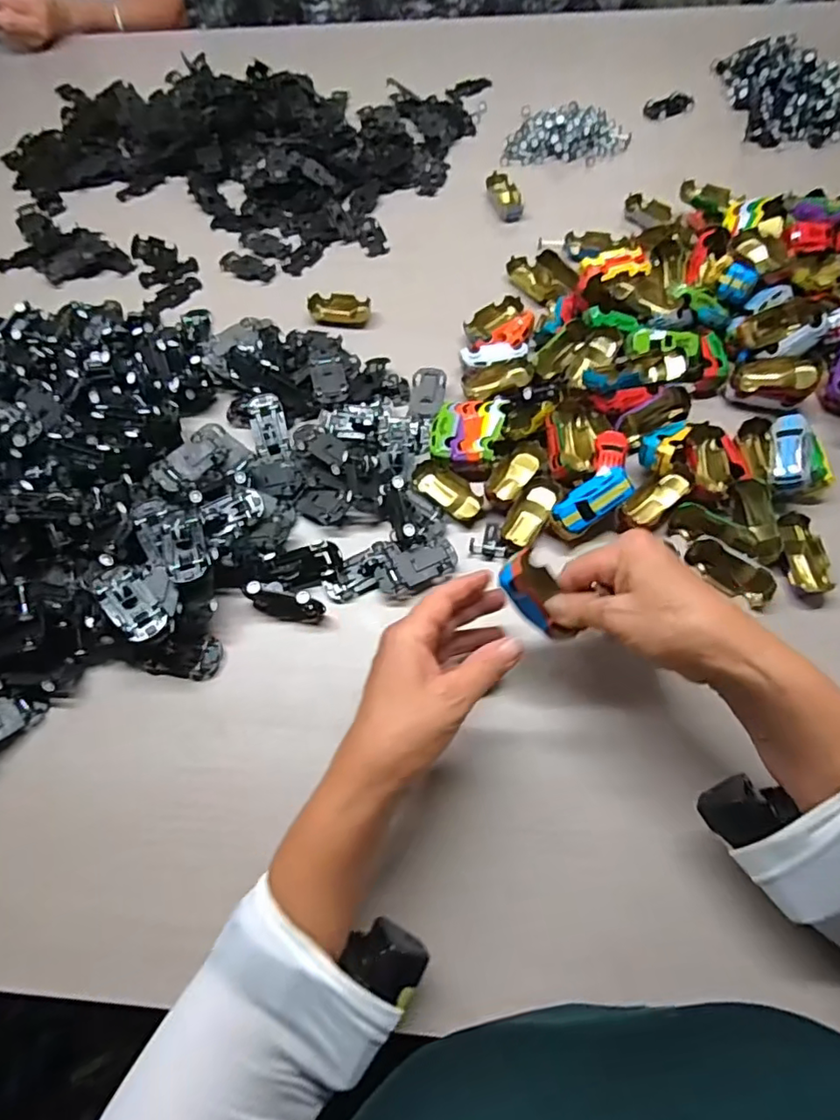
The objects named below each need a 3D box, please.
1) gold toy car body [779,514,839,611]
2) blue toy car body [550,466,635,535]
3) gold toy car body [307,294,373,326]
[{"bbox_3d":[0.298,-0.001,0.440,0.026,0.020,0.073,-3,63,2],"label":"gold toy car body"},{"bbox_3d":[0.135,-0.048,0.445,0.062,0.014,0.030,-35,65,8],"label":"blue toy car body"},{"bbox_3d":[-0.082,-0.258,0.585,0.062,0.016,0.031,-3,63,2],"label":"gold toy car body"}]

